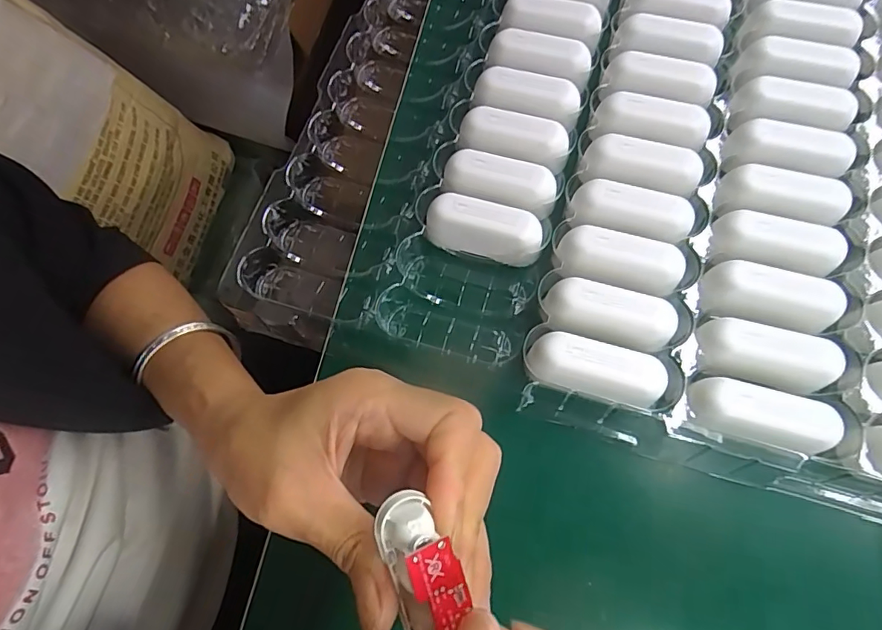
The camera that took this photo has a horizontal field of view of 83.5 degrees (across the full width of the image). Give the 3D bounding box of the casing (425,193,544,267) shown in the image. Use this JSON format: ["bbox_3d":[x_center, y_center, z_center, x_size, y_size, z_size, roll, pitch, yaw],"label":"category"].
[{"bbox_3d":[0.024,-0.046,0.268,0.060,0.025,0.023,18,72,9],"label":"casing"}]

